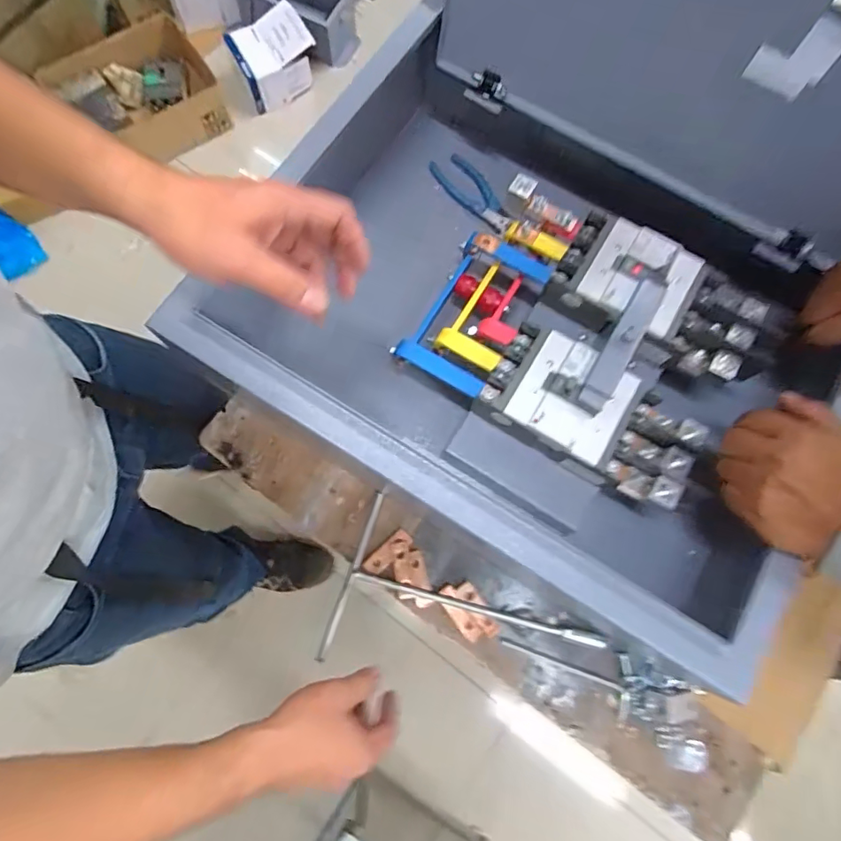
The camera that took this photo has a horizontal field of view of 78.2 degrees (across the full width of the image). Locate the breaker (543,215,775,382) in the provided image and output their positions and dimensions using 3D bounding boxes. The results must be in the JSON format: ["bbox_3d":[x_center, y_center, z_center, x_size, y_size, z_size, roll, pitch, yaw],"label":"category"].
[{"bbox_3d":[0.262,-0.137,0.575,0.220,0.079,0.124,28,75,6],"label":"breaker"}]

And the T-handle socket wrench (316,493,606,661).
[{"bbox_3d":[0.054,0.210,0.551,0.281,0.027,0.172,20,75,3],"label":"T-handle socket wrench"}]

